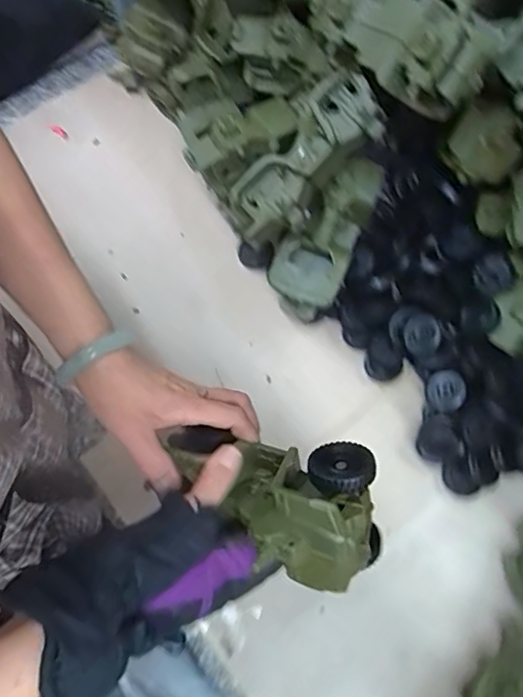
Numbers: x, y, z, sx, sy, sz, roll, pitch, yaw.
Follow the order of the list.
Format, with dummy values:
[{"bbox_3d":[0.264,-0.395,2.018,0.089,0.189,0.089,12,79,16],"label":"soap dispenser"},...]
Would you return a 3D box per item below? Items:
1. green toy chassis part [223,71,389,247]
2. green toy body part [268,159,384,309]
[{"bbox_3d":[0.036,-0.189,0.510,0.180,0.050,0.078,-46,78,11],"label":"green toy chassis part"},{"bbox_3d":[0.075,-0.126,0.560,0.079,0.056,0.162,33,93,9],"label":"green toy body part"}]

